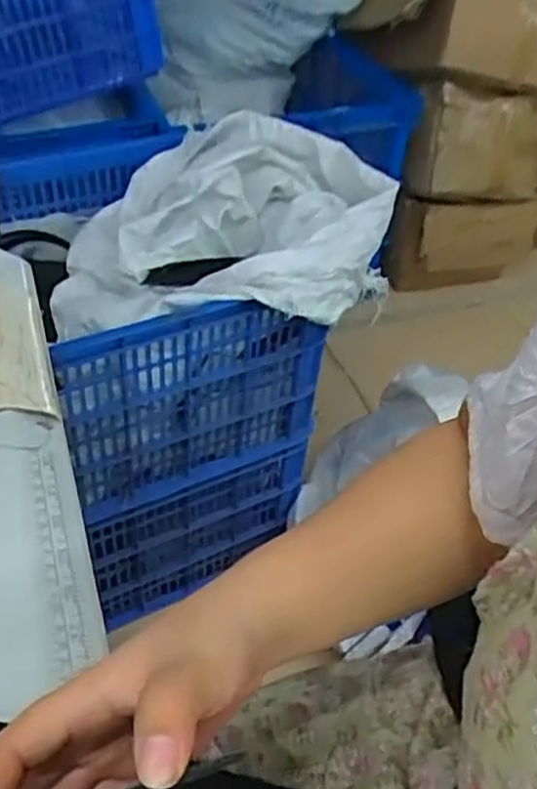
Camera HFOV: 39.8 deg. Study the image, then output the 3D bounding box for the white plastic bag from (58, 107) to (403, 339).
[{"bbox_3d":[-0.063,-0.228,0.973,0.424,0.136,0.355,-6,46,-13],"label":"white plastic bag"}]

